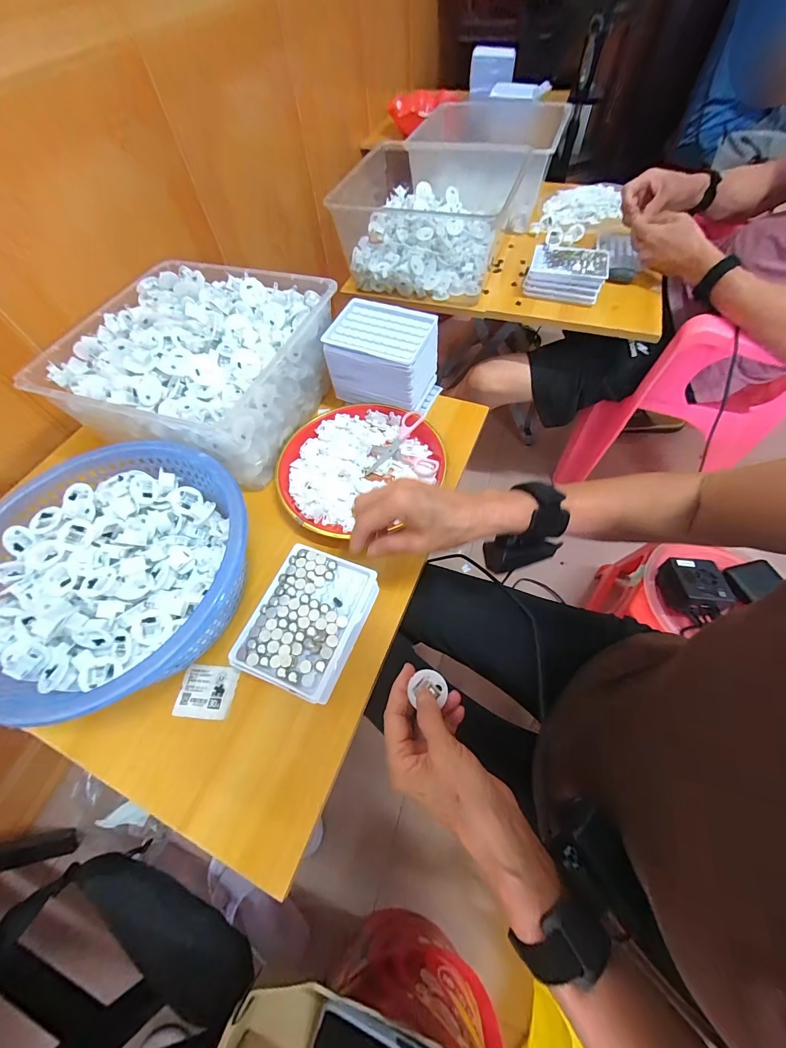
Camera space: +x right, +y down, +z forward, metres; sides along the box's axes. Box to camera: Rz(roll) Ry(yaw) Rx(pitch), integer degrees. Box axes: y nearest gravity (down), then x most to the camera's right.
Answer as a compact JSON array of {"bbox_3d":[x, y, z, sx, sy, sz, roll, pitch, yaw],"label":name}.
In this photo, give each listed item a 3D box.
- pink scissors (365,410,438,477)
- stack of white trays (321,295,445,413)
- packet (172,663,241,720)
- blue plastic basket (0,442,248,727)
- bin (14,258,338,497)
[{"bbox_3d":[0.017,-0.111,0.508,0.093,0.019,0.099,7,62,7],"label":"pink scissors"},{"bbox_3d":[-0.009,-0.235,0.530,0.140,0.096,0.097,20,64,14],"label":"stack of white trays"},{"bbox_3d":[-0.191,0.171,0.380,0.059,0.005,0.049,2,61,5],"label":"packet"},{"bbox_3d":[-0.293,0.053,0.390,0.243,0.101,0.265,-2,61,3],"label":"blue plastic basket"},{"bbox_3d":[-0.261,-0.221,0.518,0.282,0.133,0.288,16,63,12],"label":"bin"}]

